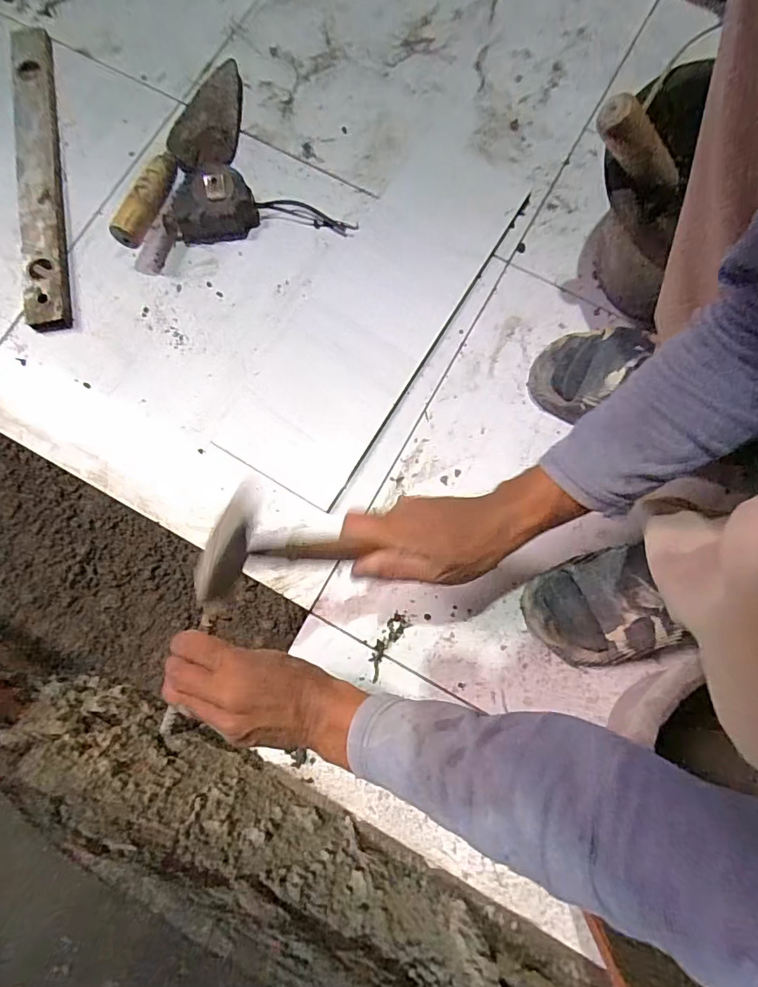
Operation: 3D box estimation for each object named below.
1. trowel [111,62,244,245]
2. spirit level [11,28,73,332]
[{"bbox_3d":[-0.247,-0.442,0.636,0.092,0.080,0.329,13,80,4],"label":"trowel"},{"bbox_3d":[-0.448,-0.426,0.659,0.052,0.021,0.454,-11,79,-1],"label":"spirit level"}]

